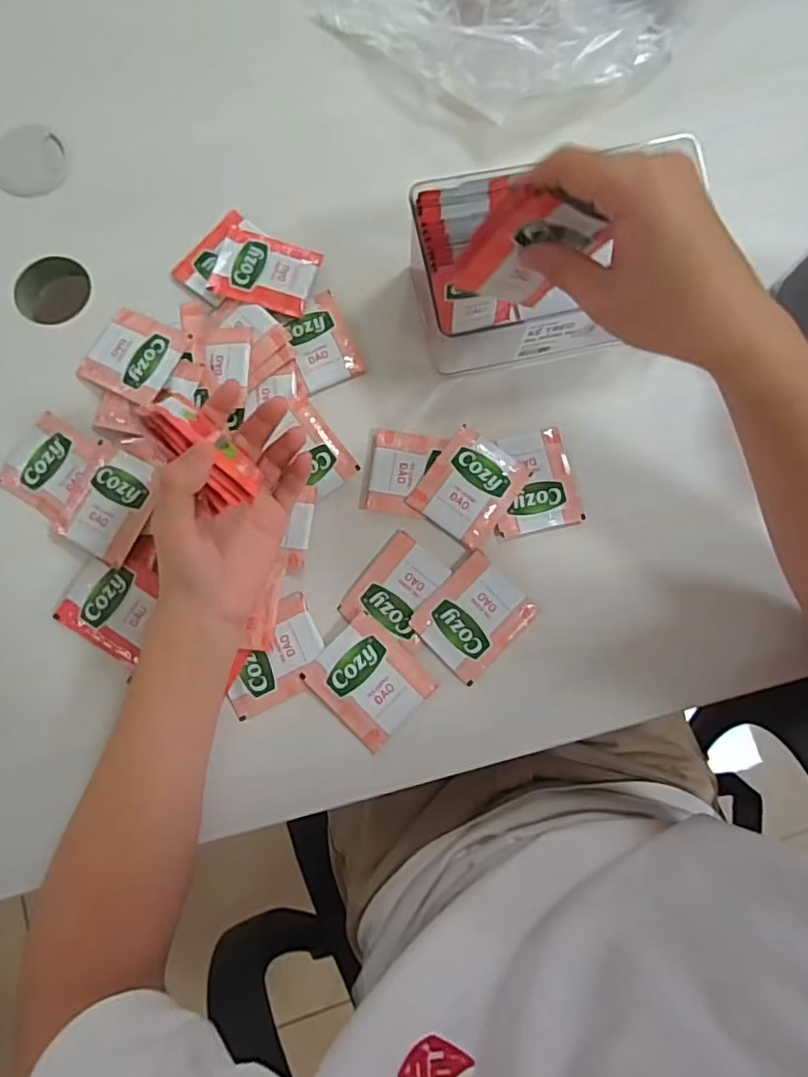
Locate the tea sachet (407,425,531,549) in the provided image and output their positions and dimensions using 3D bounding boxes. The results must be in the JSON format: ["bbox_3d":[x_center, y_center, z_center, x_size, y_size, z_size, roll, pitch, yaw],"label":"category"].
[{"bbox_3d":[0.050,-0.039,0.439,0.065,0.006,0.075,34,81,5],"label":"tea sachet"}]

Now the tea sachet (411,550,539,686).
[{"bbox_3d":[0.052,0.057,0.425,0.076,0.004,0.064,-44,84,-8],"label":"tea sachet"}]

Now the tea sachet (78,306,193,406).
[{"bbox_3d":[-0.208,-0.141,0.449,0.073,0.005,0.065,24,81,13],"label":"tea sachet"}]

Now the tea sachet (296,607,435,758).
[{"bbox_3d":[-0.024,0.100,0.414,0.066,0.004,0.075,-43,84,-8],"label":"tea sachet"}]

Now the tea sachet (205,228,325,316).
[{"bbox_3d":[-0.110,-0.213,0.467,0.080,0.010,0.062,15,80,1],"label":"tea sachet"}]

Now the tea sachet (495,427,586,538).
[{"bbox_3d":[0.098,-0.043,0.444,0.062,0.004,0.076,-11,80,-3],"label":"tea sachet"}]

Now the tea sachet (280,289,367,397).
[{"bbox_3d":[-0.066,-0.155,0.459,0.050,0.006,0.076,-23,81,-5],"label":"tea sachet"}]

